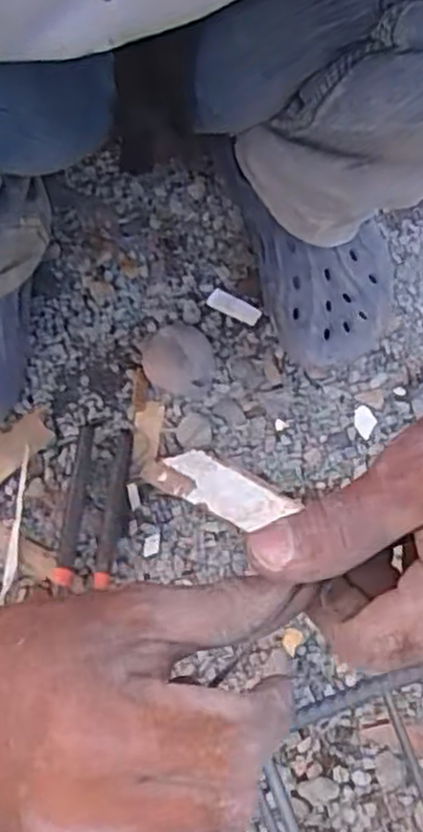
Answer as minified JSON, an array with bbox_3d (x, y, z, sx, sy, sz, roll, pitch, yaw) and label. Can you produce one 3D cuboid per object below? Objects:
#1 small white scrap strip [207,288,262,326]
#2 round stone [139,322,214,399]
[{"bbox_3d":[0.020,-0.096,0.671,0.047,0.007,0.018,22,78,6],"label":"small white scrap strip"},{"bbox_3d":[-0.028,-0.046,0.637,0.058,0.024,0.059,0,77,1],"label":"round stone"}]

